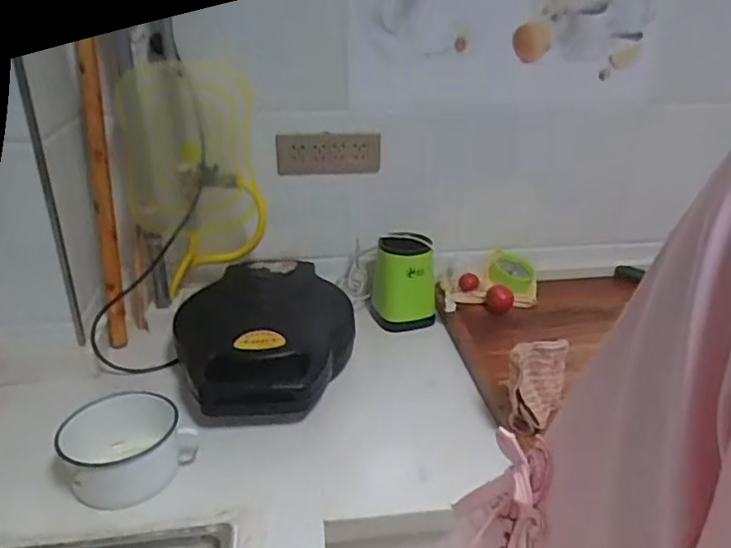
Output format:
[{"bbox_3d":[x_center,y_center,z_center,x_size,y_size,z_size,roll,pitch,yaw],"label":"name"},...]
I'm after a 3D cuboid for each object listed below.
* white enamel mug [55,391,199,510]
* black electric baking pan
[{"bbox_3d":[-0.319,0.236,0.805,0.144,0.087,0.148,0,25,0],"label":"white enamel mug"},{"bbox_3d":[-0.166,0.099,1.033,0.272,0.134,0.355,2,25,5],"label":"black electric baking pan"}]

